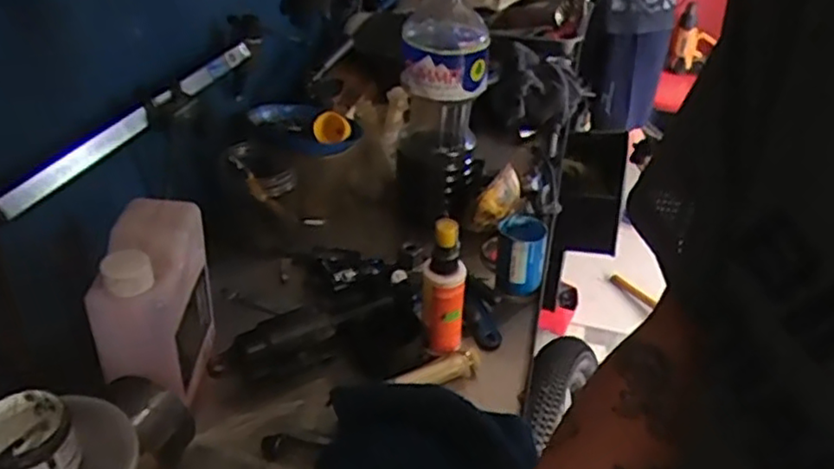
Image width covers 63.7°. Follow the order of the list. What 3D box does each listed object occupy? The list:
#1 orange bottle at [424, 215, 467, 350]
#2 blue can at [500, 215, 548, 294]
[{"bbox_3d":[0.028,0.050,0.668,0.042,0.152,0.034,4,35,2],"label":"orange bottle"},{"bbox_3d":[0.120,0.023,0.775,0.055,0.079,0.067,7,36,6],"label":"blue can"}]

